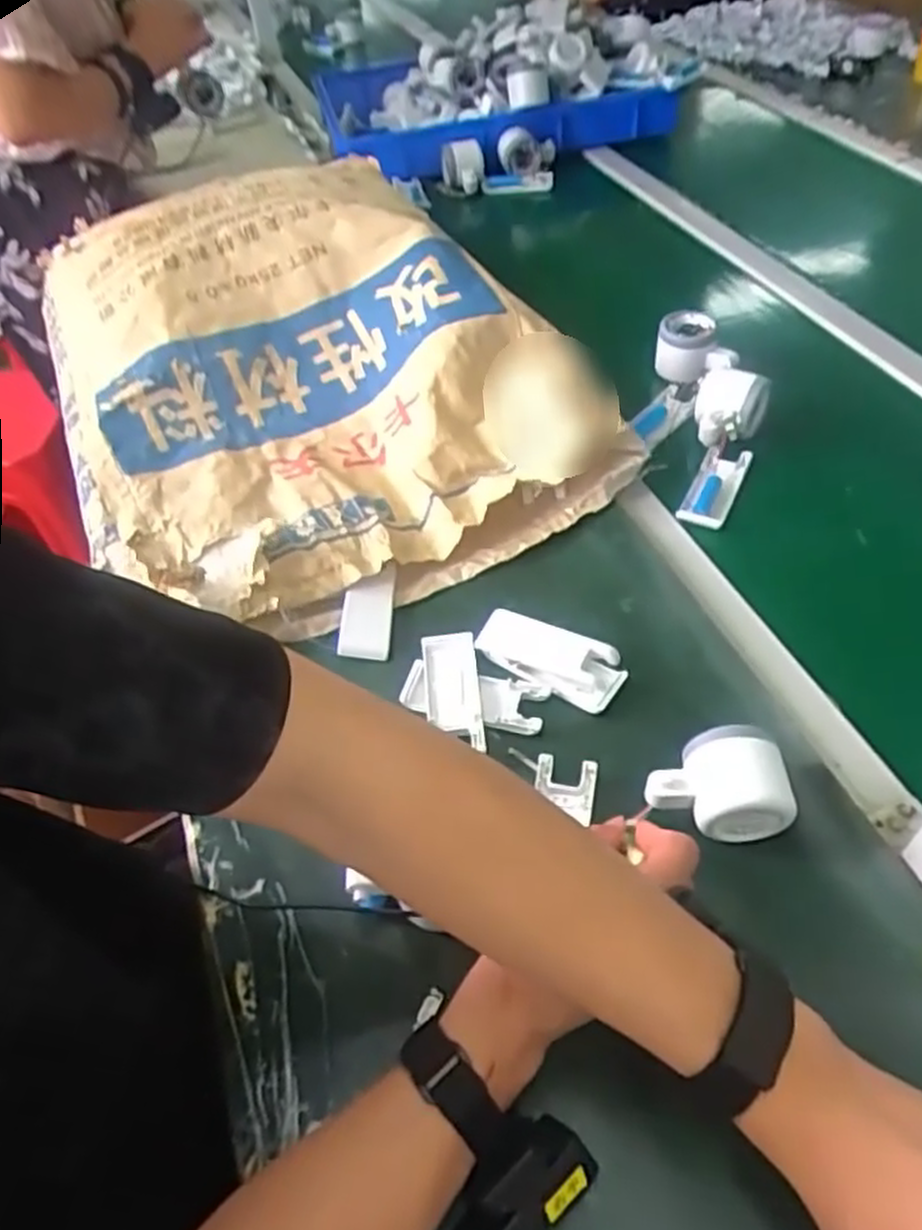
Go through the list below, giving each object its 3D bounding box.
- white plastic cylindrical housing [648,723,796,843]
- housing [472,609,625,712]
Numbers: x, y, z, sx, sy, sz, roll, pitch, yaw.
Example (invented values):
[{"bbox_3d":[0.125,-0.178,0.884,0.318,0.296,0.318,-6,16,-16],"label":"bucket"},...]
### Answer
[{"bbox_3d":[0.154,0.102,0.481,0.078,0.050,0.053,2,49,6],"label":"white plastic cylindrical housing"},{"bbox_3d":[0.067,0.032,0.590,0.110,0.018,0.049,25,55,24],"label":"housing"}]

